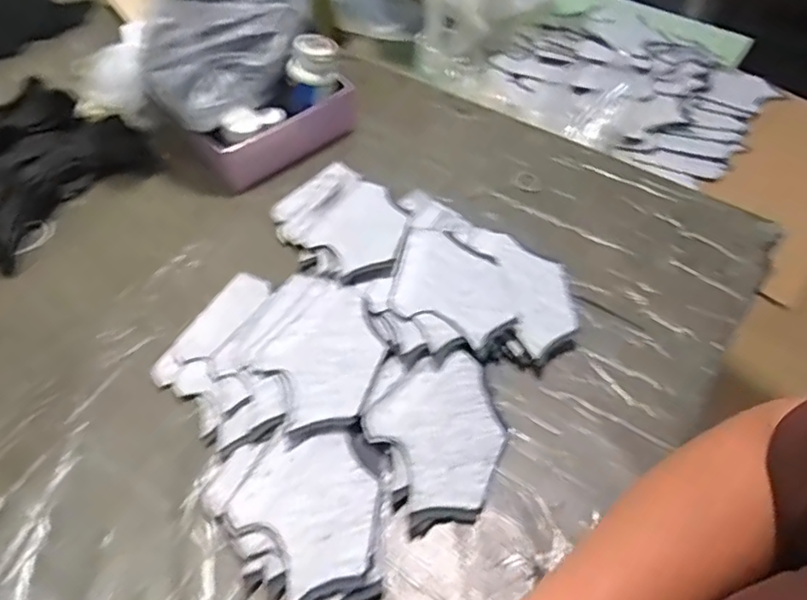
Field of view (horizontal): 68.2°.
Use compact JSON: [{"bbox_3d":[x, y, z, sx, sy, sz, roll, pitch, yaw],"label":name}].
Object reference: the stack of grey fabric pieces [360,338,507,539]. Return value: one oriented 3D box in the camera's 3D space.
[{"bbox_3d":[0.030,0.106,0.471,0.106,0.020,0.125,-19,56,-15],"label":"stack of grey fabric pieces"}]

